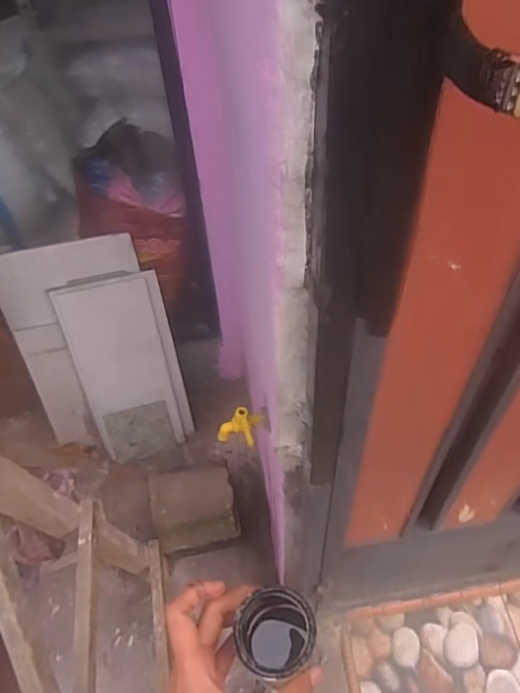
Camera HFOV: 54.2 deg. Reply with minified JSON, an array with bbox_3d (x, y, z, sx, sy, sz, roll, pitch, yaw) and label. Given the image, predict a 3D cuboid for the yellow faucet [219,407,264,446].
[{"bbox_3d":[-0.038,0.134,0.829,0.101,0.033,0.059,-23,36,41],"label":"yellow faucet"}]

